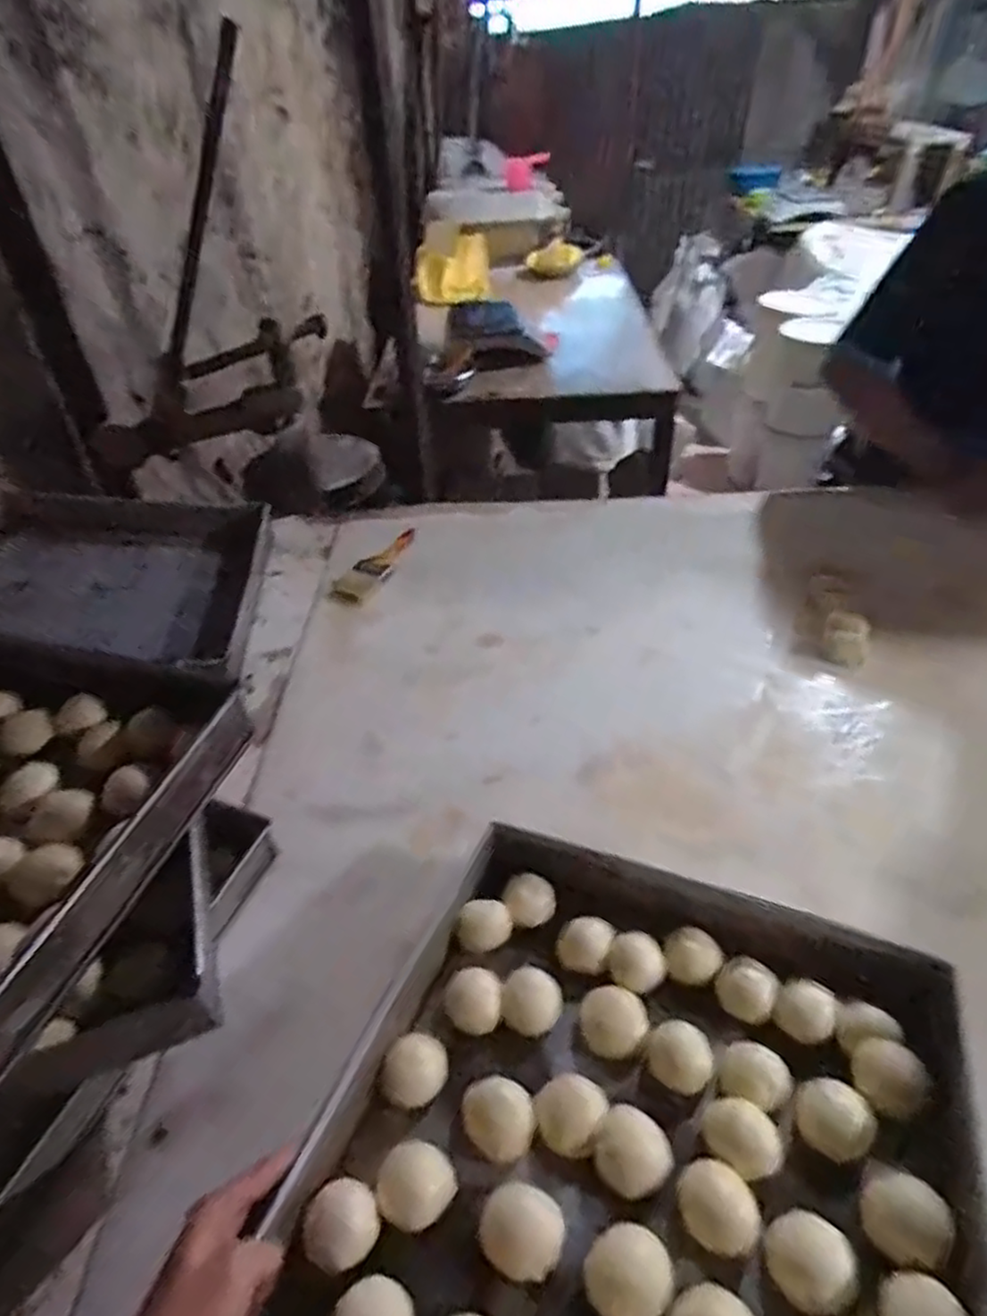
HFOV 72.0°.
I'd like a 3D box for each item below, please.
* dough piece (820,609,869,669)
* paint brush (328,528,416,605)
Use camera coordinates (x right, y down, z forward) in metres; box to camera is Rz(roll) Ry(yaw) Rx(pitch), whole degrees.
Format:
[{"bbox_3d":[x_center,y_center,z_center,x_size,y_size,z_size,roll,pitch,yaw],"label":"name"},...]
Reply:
[{"bbox_3d":[0.482,-0.029,0.924,0.057,0.028,0.077,14,45,20],"label":"dough piece"},{"bbox_3d":[-0.192,-0.156,1.130,0.071,0.018,0.223,16,46,23],"label":"paint brush"}]

